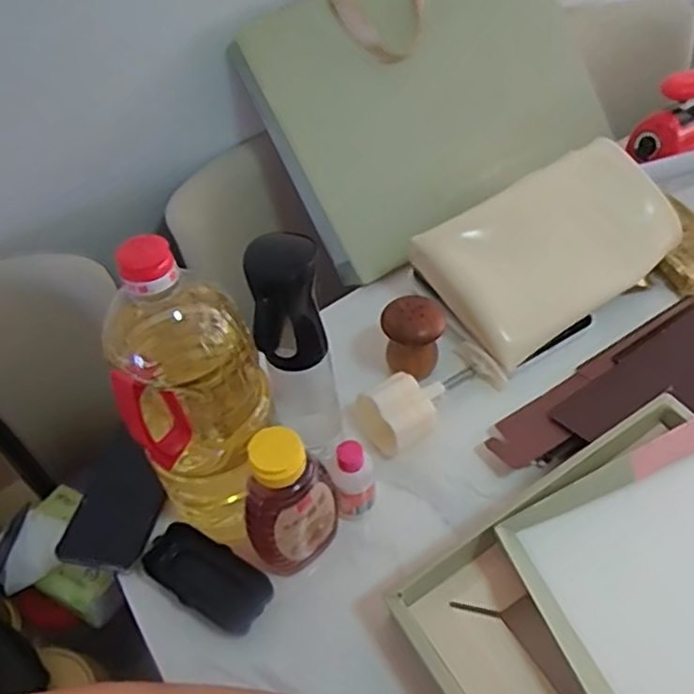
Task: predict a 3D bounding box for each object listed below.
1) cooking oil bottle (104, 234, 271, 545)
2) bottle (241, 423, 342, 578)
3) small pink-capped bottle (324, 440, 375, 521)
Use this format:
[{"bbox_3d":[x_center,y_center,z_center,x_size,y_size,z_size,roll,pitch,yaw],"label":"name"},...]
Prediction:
[{"bbox_3d":[-0.113,0.039,0.498,0.104,0.269,0.104,-17,51,-9],"label":"cooking oil bottle"},{"bbox_3d":[-0.045,0.125,0.521,0.048,0.153,0.072,26,57,23],"label":"bottle"},{"bbox_3d":[0.005,0.119,0.568,0.038,0.086,0.034,-8,50,-2],"label":"small pink-capped bottle"}]

